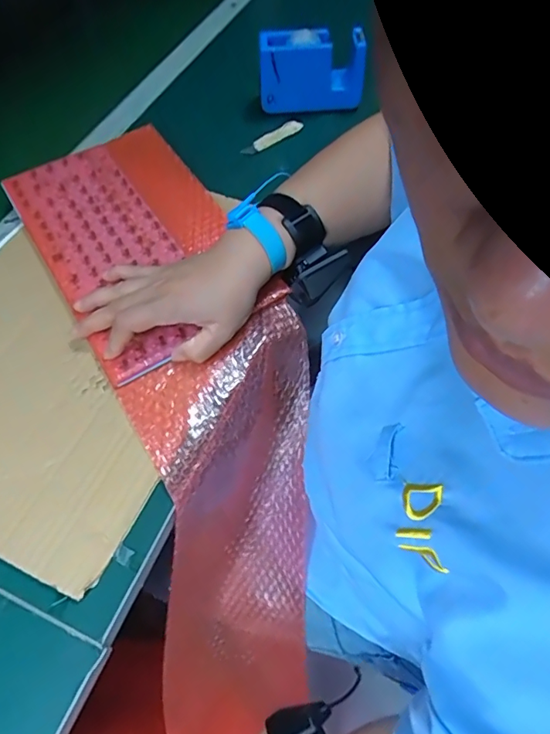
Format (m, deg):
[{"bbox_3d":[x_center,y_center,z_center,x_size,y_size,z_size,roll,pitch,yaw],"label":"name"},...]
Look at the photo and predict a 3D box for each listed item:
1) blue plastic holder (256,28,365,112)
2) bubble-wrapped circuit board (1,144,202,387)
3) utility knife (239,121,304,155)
[{"bbox_3d":[0.048,-0.376,0.619,0.130,0.081,0.056,-2,58,1],"label":"blue plastic holder"},{"bbox_3d":[-0.176,-0.122,0.497,0.126,0.011,0.307,-25,63,-13],"label":"bubble-wrapped circuit board"},{"bbox_3d":[-0.004,-0.291,0.615,0.091,0.010,0.017,-32,64,-17],"label":"utility knife"}]

